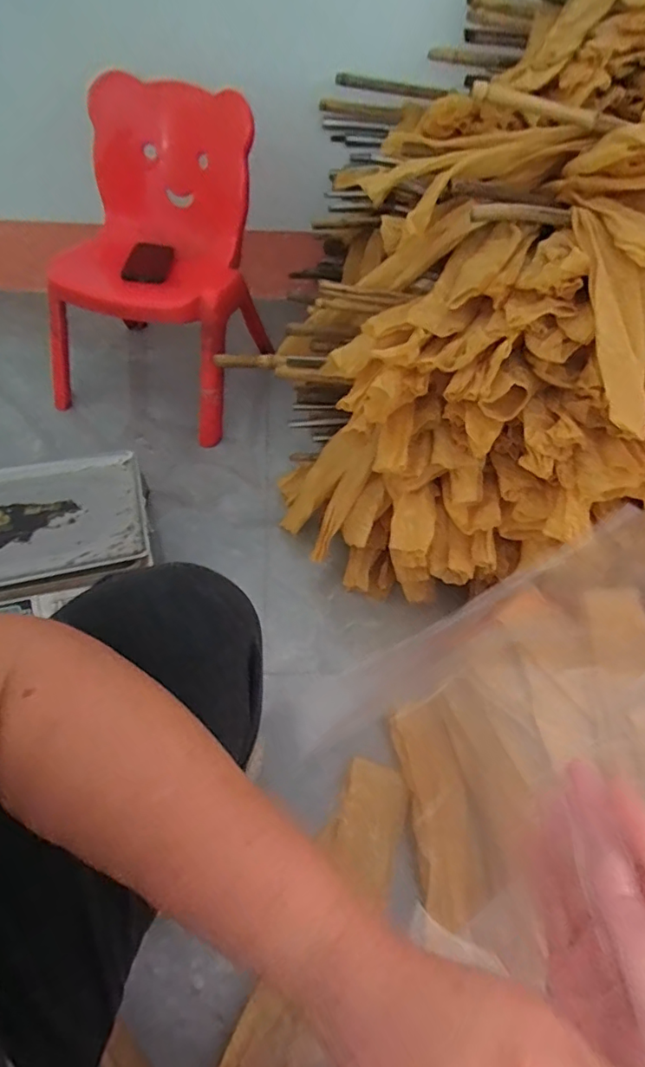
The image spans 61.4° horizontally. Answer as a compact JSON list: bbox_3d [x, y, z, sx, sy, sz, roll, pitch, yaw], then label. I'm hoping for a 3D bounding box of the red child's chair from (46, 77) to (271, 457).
[{"bbox_3d":[-0.334,-0.539,1.093,0.369,0.516,0.457,11,51,4],"label":"red child's chair"}]

